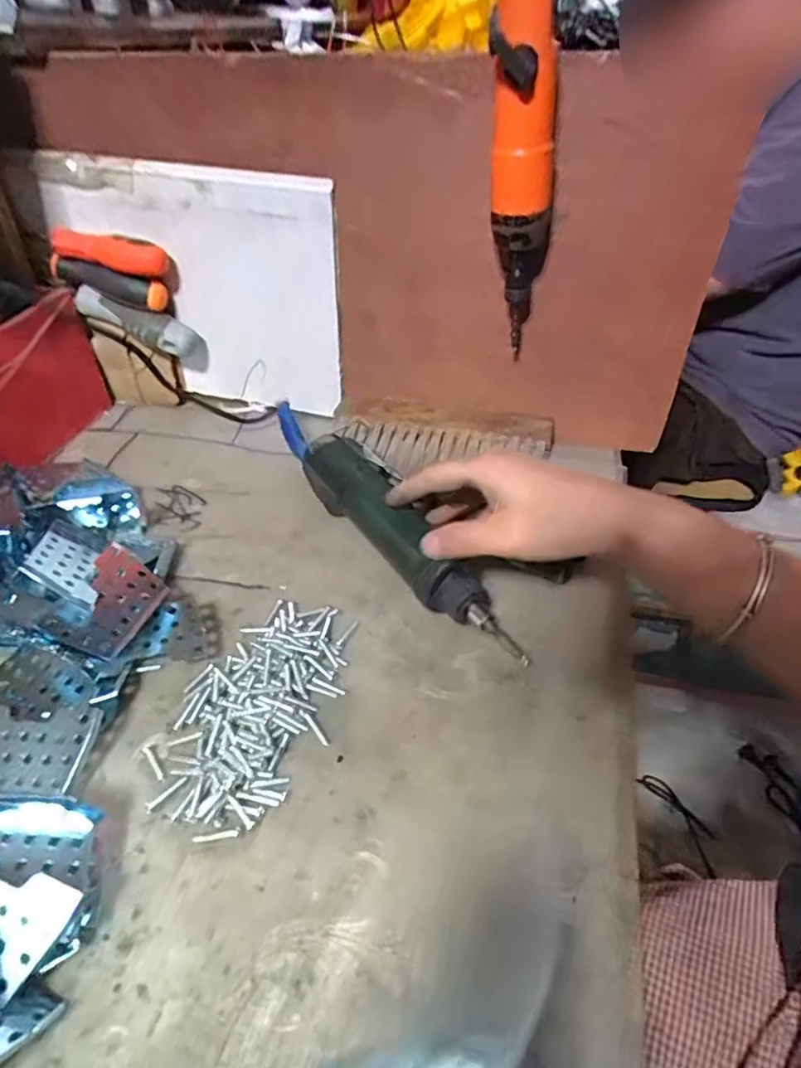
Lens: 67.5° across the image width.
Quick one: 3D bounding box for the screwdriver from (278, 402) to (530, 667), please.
[{"bbox_3d":[-0.016,-0.018,0.442,0.047,0.036,0.300,-24,48,-23],"label":"screwdriver"}]

